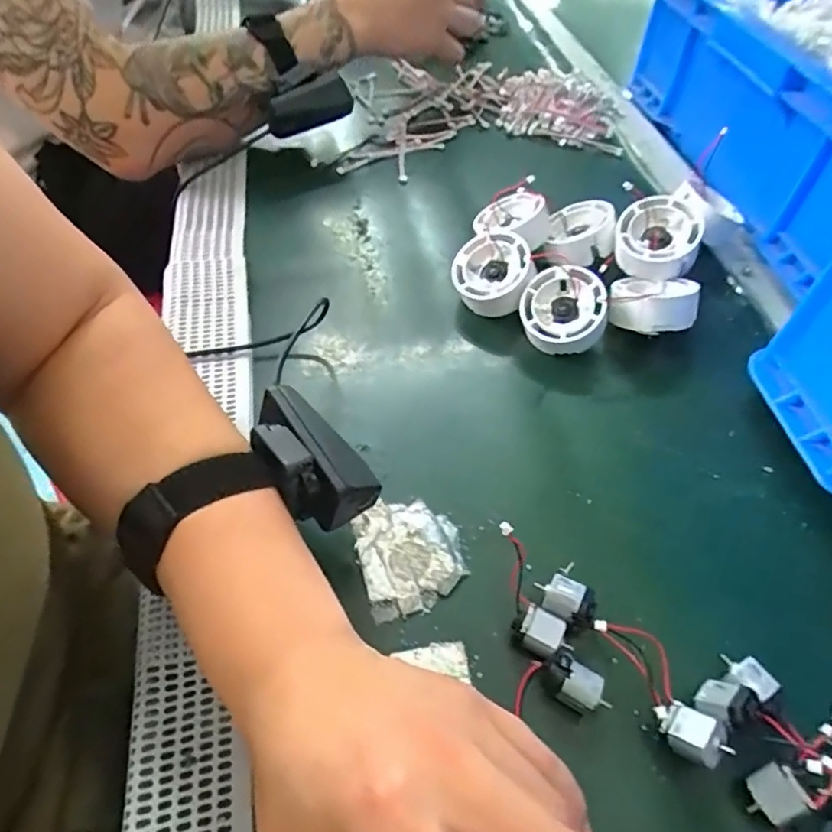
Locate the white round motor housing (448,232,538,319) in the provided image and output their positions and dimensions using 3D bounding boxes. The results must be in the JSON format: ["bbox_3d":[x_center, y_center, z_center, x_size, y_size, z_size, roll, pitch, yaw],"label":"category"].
[{"bbox_3d":[0.055,-0.099,0.410,0.054,0.026,0.058,-9,70,24],"label":"white round motor housing"}]

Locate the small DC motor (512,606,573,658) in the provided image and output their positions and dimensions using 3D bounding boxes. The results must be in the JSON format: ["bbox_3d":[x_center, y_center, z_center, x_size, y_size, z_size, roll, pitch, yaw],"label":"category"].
[{"bbox_3d":[0.060,0.103,0.279,0.026,0.014,0.018,29,55,16],"label":"small DC motor"}]

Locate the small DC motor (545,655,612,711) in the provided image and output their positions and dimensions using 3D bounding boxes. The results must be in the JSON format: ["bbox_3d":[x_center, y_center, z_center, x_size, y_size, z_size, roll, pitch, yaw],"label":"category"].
[{"bbox_3d":[0.073,0.124,0.266,0.027,0.024,0.016,33,56,18],"label":"small DC motor"}]

